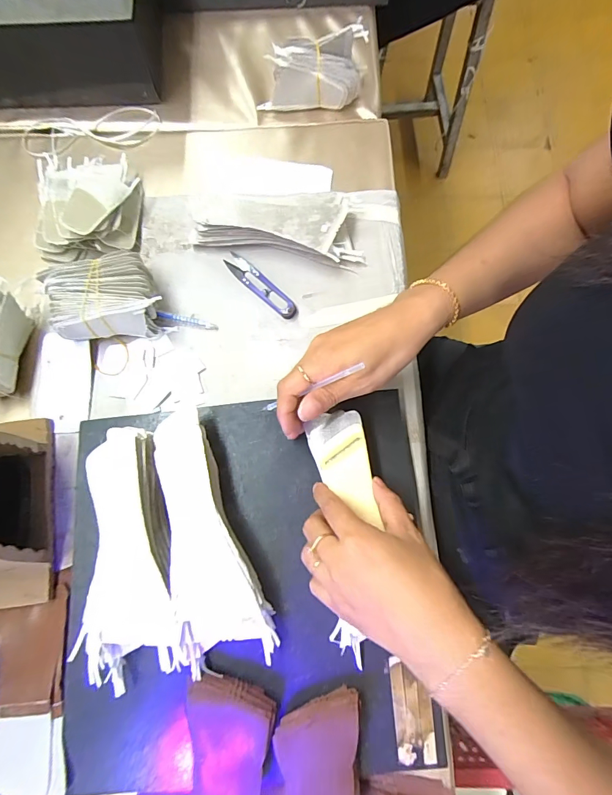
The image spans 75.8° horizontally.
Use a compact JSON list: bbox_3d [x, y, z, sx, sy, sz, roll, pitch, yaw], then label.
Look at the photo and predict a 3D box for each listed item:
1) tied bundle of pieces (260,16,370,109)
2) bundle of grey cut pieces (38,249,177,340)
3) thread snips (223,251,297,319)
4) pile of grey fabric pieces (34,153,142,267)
[{"bbox_3d":[0.007,-0.391,0.469,0.123,0.058,0.057,0,75,-1],"label":"tied bundle of pieces"},{"bbox_3d":[-0.199,-0.094,0.393,0.100,0.057,0.074,-22,76,-6],"label":"bundle of grey cut pieces"},{"bbox_3d":[-0.049,-0.121,0.426,0.100,0.008,0.020,44,79,10],"label":"thread snips"},{"bbox_3d":[-0.240,-0.217,0.427,0.105,0.048,0.131,-6,75,-2],"label":"pile of grey fabric pieces"}]

